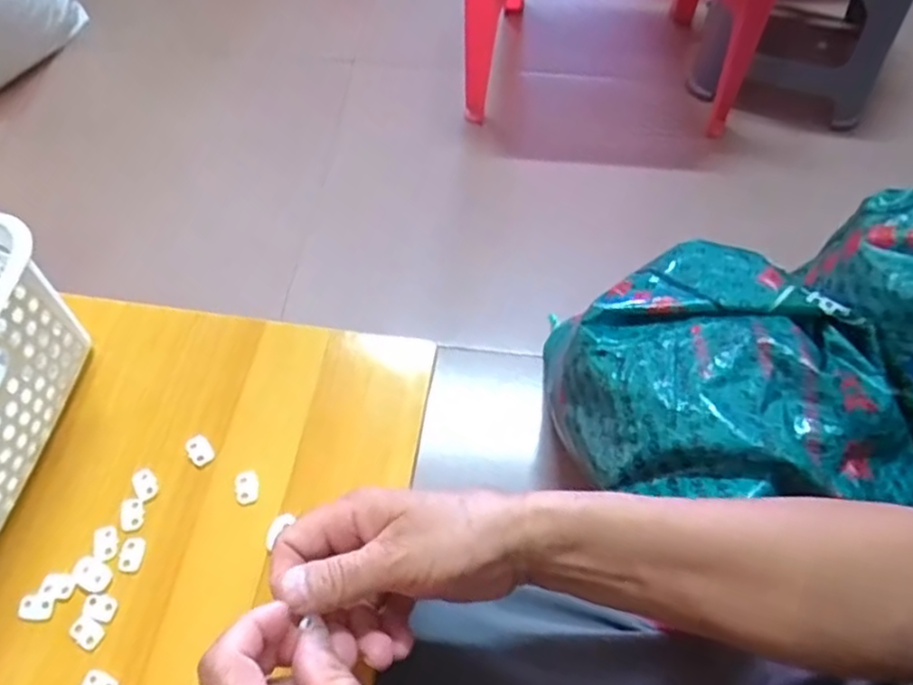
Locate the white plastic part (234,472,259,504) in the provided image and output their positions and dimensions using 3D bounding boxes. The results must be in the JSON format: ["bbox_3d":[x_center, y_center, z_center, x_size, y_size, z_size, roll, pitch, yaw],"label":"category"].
[{"bbox_3d":[-0.130,0.089,0.428,0.014,0.004,0.020,-9,63,-3],"label":"white plastic part"}]

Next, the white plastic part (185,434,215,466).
[{"bbox_3d":[-0.163,0.068,0.440,0.014,0.004,0.021,-40,68,-17],"label":"white plastic part"}]

